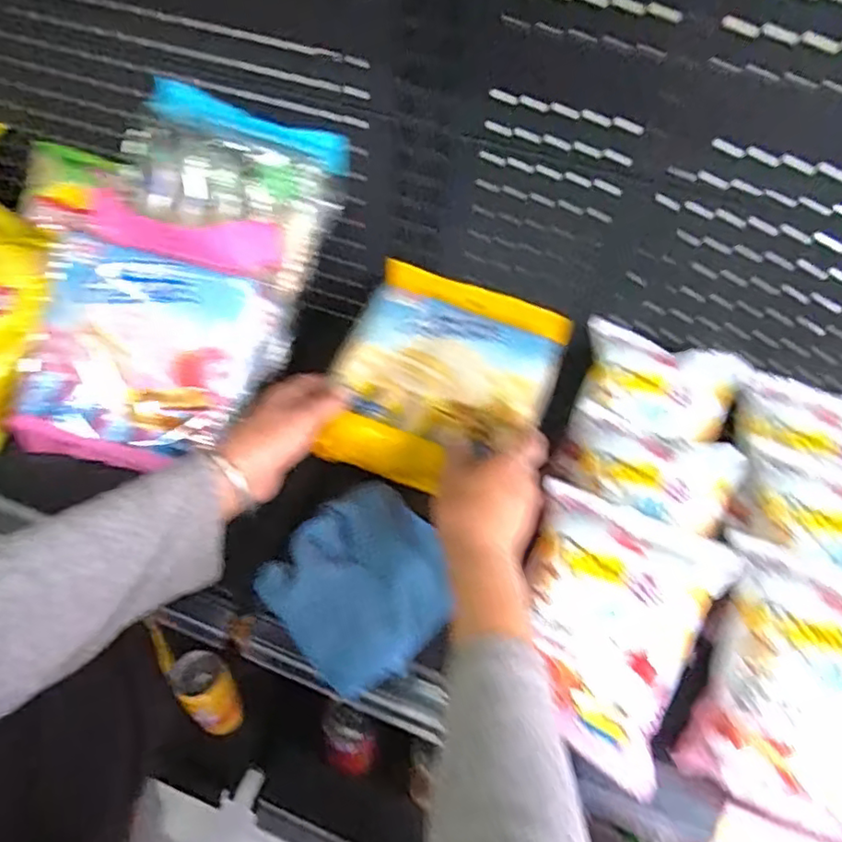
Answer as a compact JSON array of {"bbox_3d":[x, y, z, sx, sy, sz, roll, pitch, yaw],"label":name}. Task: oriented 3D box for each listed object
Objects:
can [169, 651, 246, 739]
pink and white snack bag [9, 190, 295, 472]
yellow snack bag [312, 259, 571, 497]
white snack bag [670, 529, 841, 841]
[{"bbox_3d":[-0.235,0.304,0.678,0.055,0.126,0.051,3,48,-4],"label":"can"},{"bbox_3d":[-0.234,-0.071,0.547,0.198,0.062,0.226,11,86,4],"label":"pink and white snack bag"},{"bbox_3d":[0.026,-0.047,0.586,0.193,0.074,0.220,18,49,9],"label":"yellow snack bag"},{"bbox_3d":[0.275,0.186,0.425,0.137,0.042,0.176,17,77,17],"label":"white snack bag"}]

